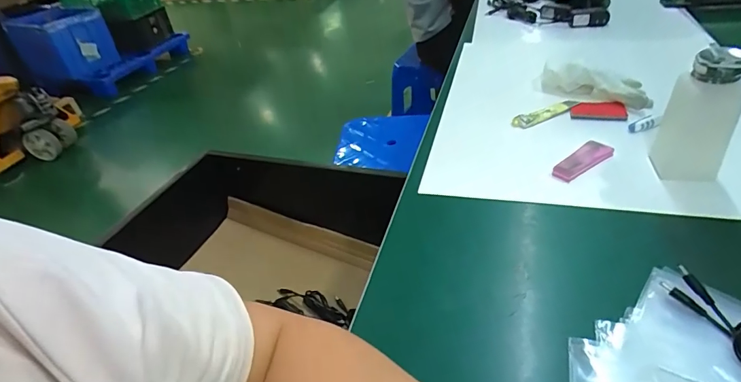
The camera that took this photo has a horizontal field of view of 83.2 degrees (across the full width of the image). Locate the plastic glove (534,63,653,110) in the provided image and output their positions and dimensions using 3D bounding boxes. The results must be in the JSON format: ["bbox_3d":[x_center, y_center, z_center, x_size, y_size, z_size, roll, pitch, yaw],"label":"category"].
[{"bbox_3d":[0.332,-0.162,0.633,0.170,0.048,0.062,19,45,31],"label":"plastic glove"}]

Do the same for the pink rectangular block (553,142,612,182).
[{"bbox_3d":[0.256,-0.037,0.503,0.081,0.017,0.029,-28,42,-25],"label":"pink rectangular block"}]

